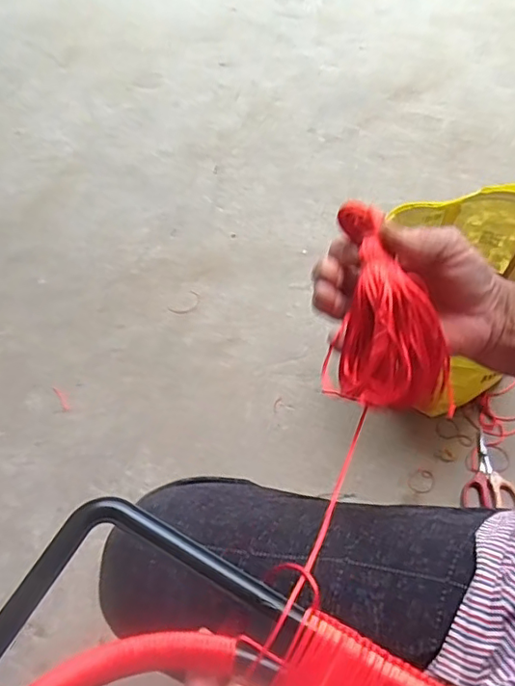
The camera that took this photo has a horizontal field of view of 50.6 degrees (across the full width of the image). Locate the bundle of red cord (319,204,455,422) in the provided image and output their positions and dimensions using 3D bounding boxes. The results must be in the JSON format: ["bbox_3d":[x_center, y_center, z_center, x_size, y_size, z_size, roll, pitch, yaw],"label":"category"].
[{"bbox_3d":[0.097,-0.024,0.378,0.089,0.050,0.139,8,78,-25],"label":"bundle of red cord"}]

